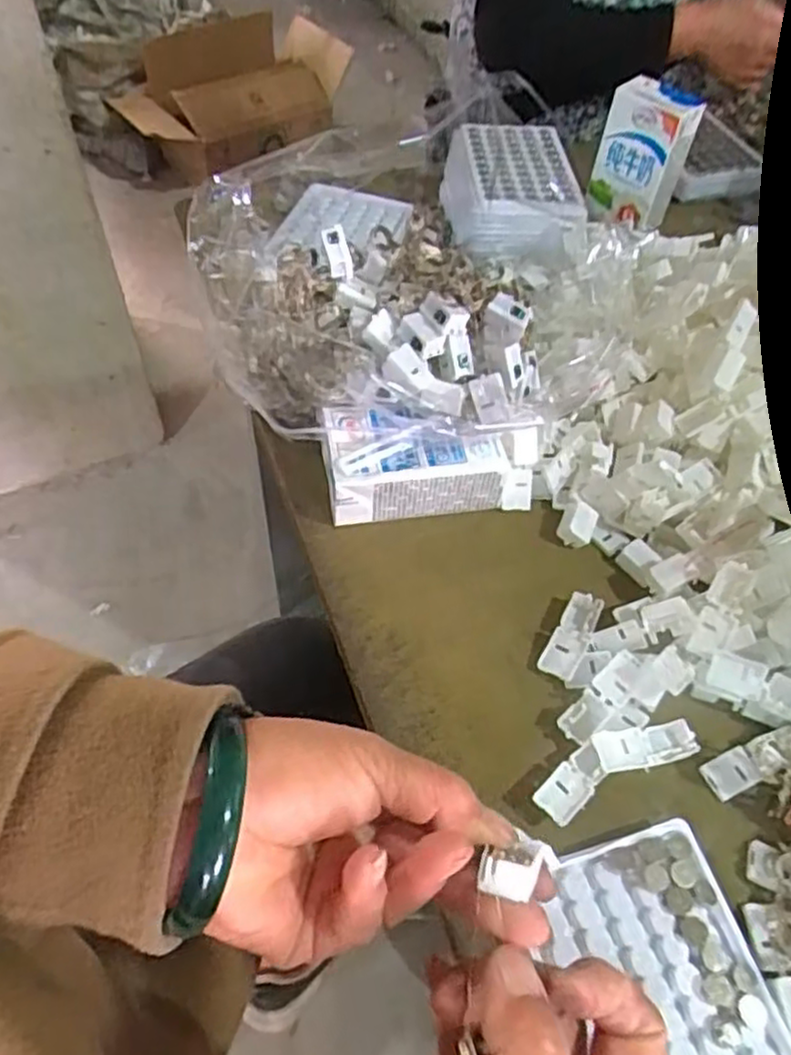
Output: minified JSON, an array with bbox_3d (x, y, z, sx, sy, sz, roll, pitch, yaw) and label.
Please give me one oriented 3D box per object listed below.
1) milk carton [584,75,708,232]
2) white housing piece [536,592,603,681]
[{"bbox_3d":[0.212,-0.317,0.616,0.068,0.100,0.049,33,59,19],"label":"milk carton"},{"bbox_3d":[0.099,0.061,0.402,0.020,0.010,0.052,28,58,16],"label":"white housing piece"}]

